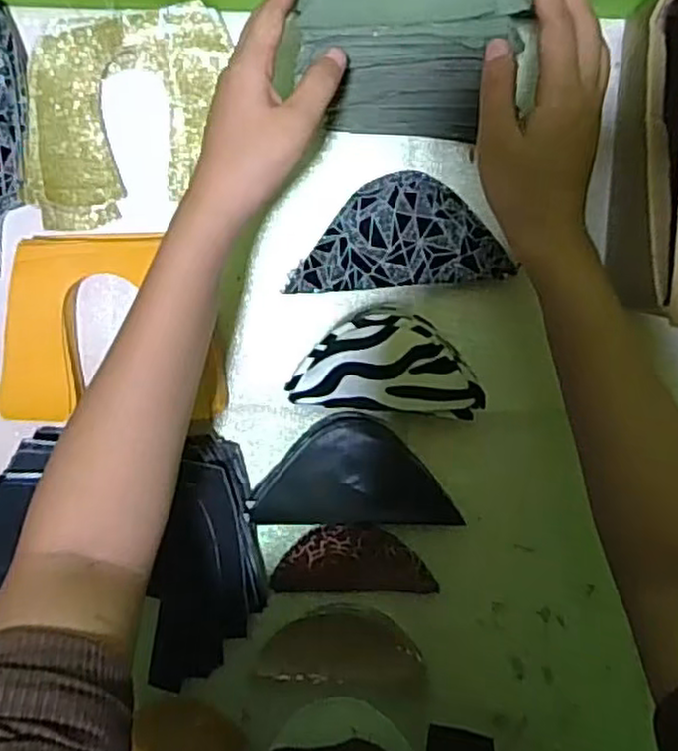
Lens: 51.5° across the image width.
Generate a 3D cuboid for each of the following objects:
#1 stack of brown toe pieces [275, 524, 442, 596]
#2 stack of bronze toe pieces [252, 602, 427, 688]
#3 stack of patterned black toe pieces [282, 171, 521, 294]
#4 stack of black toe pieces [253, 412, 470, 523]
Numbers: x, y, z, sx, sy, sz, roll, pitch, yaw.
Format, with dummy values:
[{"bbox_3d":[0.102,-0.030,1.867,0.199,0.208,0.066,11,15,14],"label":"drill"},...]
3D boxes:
[{"bbox_3d":[0.009,0.136,0.518,0.117,0.014,0.052,-3,95,2],"label":"stack of brown toe pieces"},{"bbox_3d":[0.003,0.201,0.524,0.122,0.018,0.058,2,95,1],"label":"stack of bronze toe pieces"},{"bbox_3d":[0.040,-0.100,0.493,0.145,0.027,0.076,-4,95,2],"label":"stack of patterned black toe pieces"},{"bbox_3d":[0.011,0.067,0.506,0.139,0.042,0.075,1,95,2],"label":"stack of black toe pieces"}]

